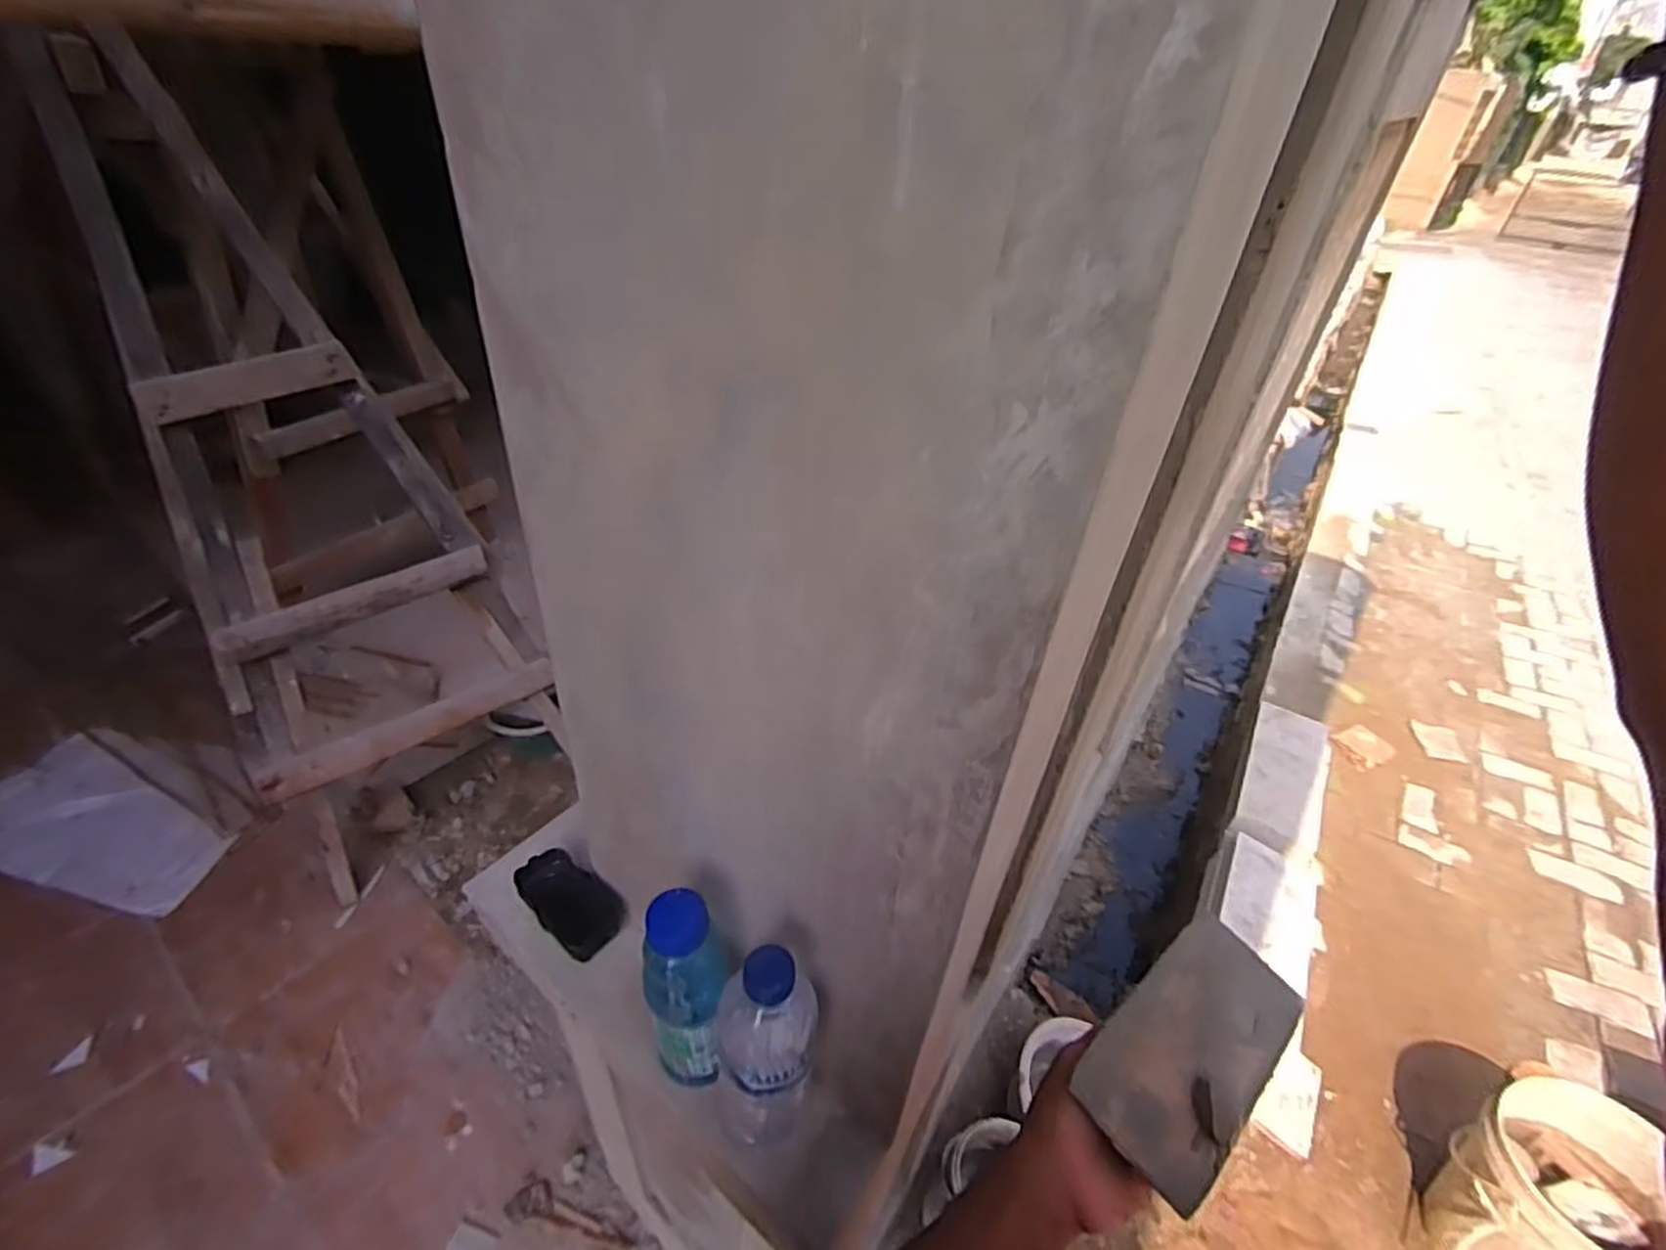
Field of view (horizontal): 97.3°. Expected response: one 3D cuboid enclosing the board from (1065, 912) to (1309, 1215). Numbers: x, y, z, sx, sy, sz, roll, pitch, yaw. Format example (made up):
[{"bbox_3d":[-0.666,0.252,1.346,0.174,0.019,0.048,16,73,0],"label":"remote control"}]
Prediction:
[{"bbox_3d":[0.219,0.250,0.441,0.156,0.010,0.084,-32,66,-30],"label":"board"}]

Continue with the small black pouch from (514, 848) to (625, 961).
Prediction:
[{"bbox_3d":[-0.246,0.256,0.687,0.106,0.035,0.060,31,44,30],"label":"small black pouch"}]

